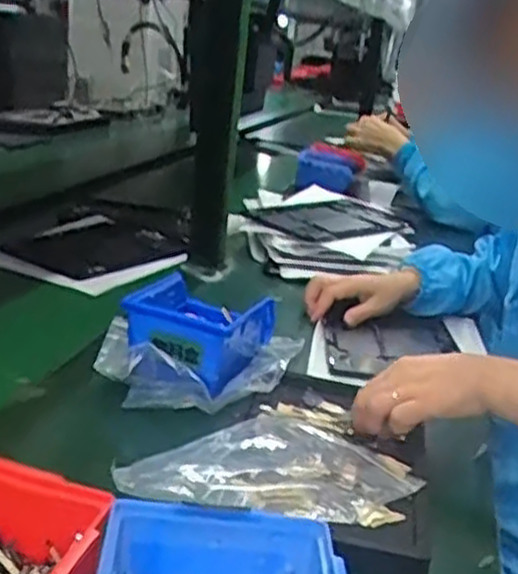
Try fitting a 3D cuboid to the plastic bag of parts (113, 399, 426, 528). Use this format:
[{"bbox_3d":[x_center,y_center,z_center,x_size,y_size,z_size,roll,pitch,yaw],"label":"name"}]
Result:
[{"bbox_3d":[0.003,0.122,0.614,0.224,0.045,0.164,2,16,-12],"label":"plastic bag of parts"}]

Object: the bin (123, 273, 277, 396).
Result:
[{"bbox_3d":[-0.057,0.040,0.775,0.103,0.064,0.138,12,17,21],"label":"bin"}]

